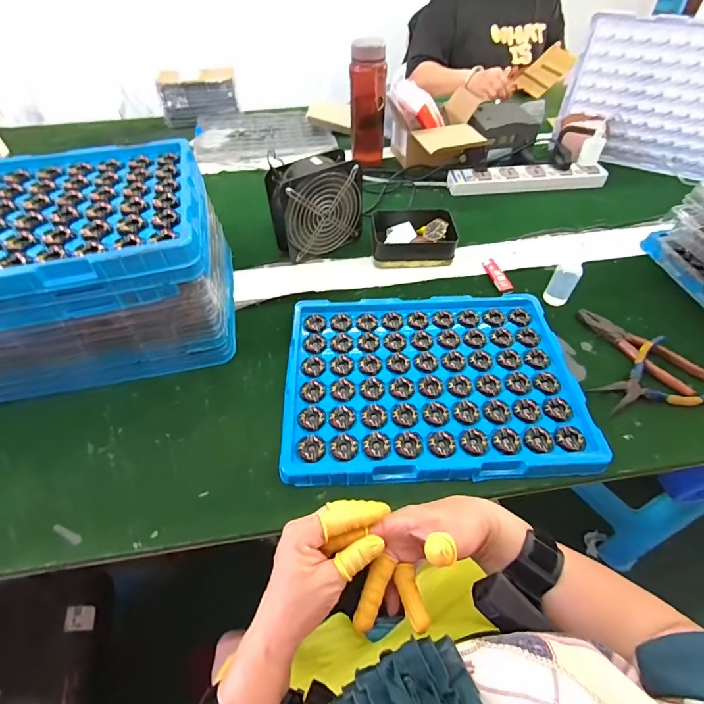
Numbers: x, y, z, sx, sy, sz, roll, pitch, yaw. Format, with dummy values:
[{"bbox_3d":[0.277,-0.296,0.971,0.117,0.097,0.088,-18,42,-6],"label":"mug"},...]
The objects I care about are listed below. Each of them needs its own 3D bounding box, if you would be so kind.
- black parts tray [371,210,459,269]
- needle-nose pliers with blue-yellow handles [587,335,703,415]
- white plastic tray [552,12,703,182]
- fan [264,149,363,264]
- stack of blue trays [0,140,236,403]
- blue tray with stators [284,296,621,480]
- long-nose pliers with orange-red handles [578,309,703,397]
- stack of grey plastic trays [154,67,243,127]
[{"bbox_3d":[0.107,-0.204,0.677,0.144,0.044,0.107,-1,52,2],"label":"black parts tray"},{"bbox_3d":[0.385,0.043,0.489,0.131,0.020,0.094,-23,54,-15],"label":"needle-nose pliers with blue-yellow handles"},{"bbox_3d":[0.617,-0.501,0.766,0.345,0.268,0.045,26,64,26],"label":"white plastic tray"},{"bbox_3d":[-0.061,-0.245,0.657,0.154,0.154,0.069,-27,56,-18],"label":"fan"},{"bbox_3d":[-0.378,-0.117,0.521,0.377,0.187,0.286,-12,52,-7],"label":"stack of blue trays"},{"bbox_3d":[0.101,0.030,0.507,0.363,0.022,0.273,-2,52,1],"label":"blue tray with stators"},{"bbox_3d":[0.395,-0.007,0.531,0.168,0.012,0.053,37,62,27],"label":"long-nose pliers with orange-red handles"},{"bbox_3d":[-0.418,-0.709,1.050,0.206,0.080,0.142,-7,52,-3],"label":"stack of grey plastic trays"}]

